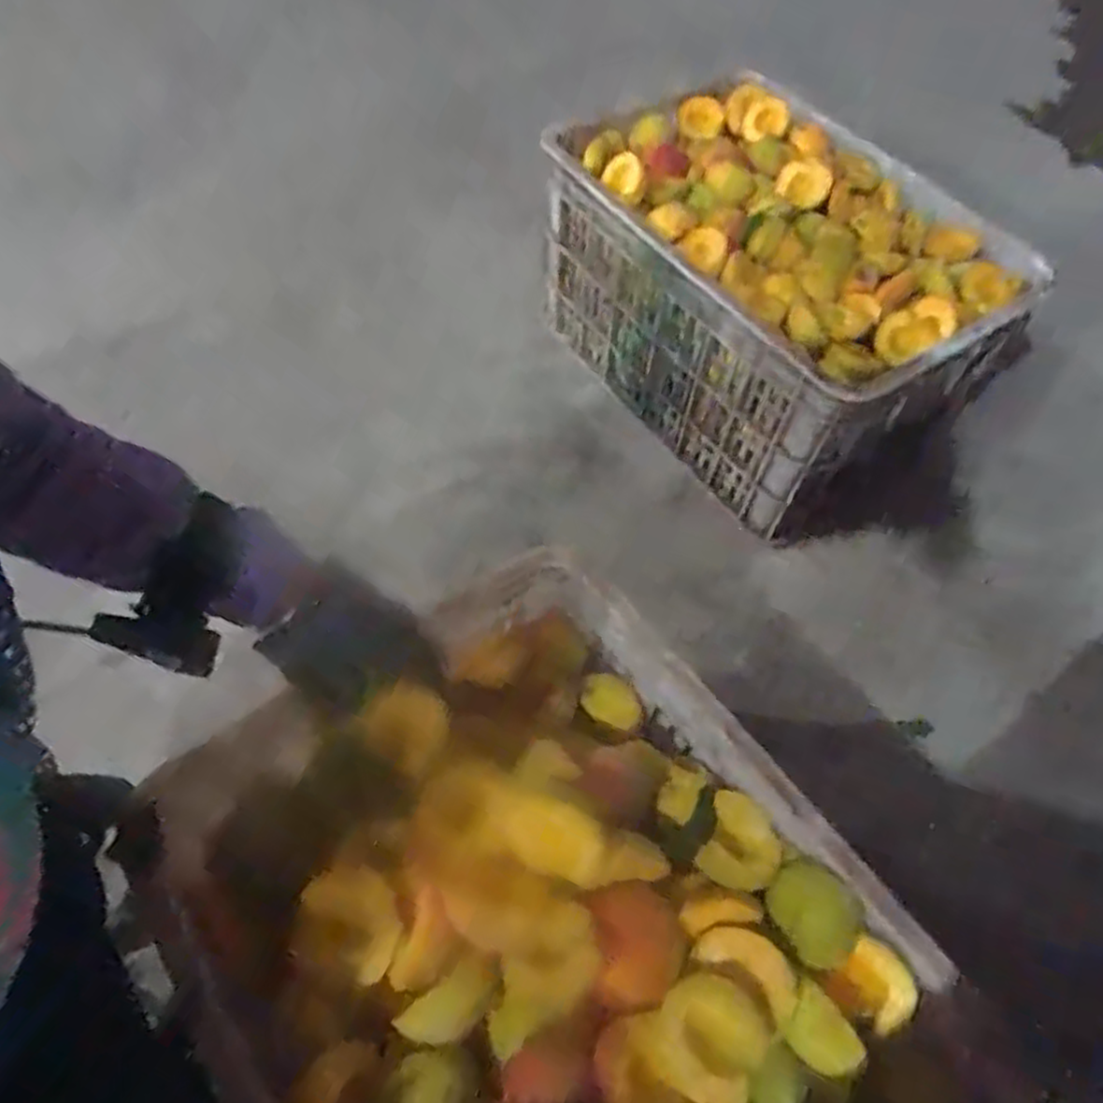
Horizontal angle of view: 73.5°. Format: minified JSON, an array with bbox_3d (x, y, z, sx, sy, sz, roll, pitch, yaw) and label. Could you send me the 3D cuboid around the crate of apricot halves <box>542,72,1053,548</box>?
[{"bbox_3d":[0.269,-0.318,0.947,0.338,0.278,0.501,-33,65,-21],"label":"crate of apricot halves"}]

